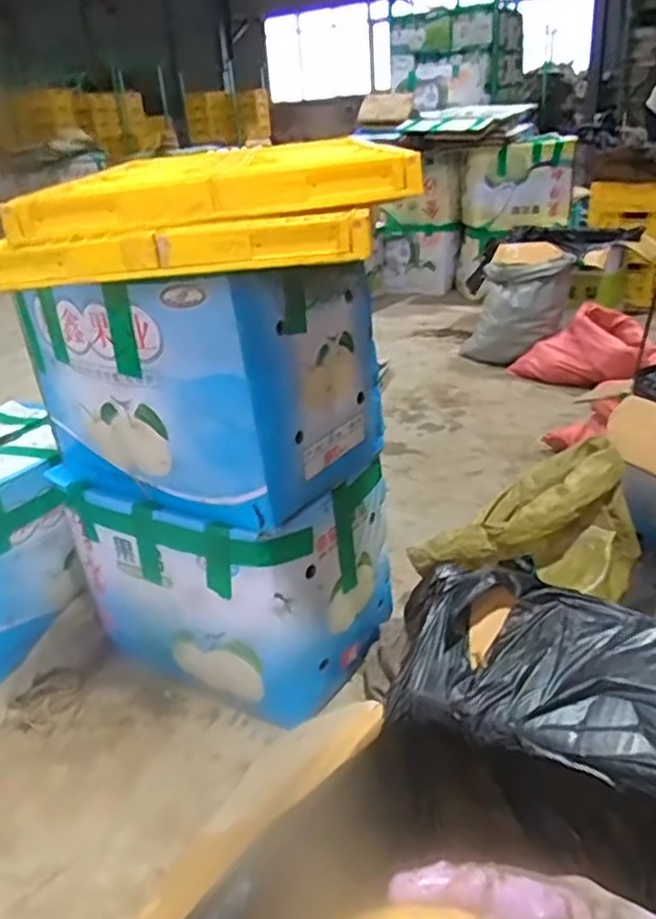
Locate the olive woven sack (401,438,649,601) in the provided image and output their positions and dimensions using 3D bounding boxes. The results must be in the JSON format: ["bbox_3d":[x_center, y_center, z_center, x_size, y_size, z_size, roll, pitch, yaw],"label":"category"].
[{"bbox_3d":[0.331,0.088,1.167,0.352,0.217,0.162,10,29,27],"label":"olive woven sack"}]

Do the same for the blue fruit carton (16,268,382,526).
[{"bbox_3d":[-0.182,-0.130,1.030,0.403,0.321,0.333,14,31,34],"label":"blue fruit carton"}]

